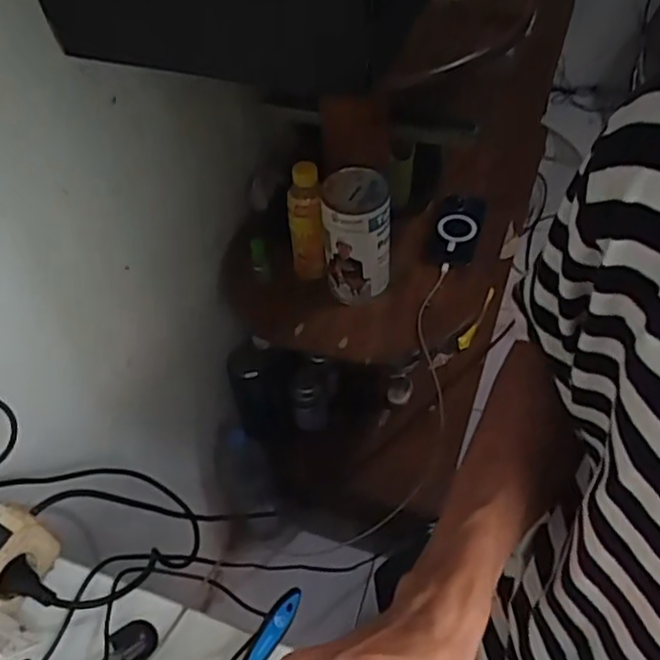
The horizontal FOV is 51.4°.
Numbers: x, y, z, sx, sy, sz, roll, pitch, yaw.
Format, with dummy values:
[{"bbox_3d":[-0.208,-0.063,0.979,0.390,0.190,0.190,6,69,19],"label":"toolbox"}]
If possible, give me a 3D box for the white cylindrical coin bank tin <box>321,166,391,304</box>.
[{"bbox_3d":[0.036,-0.120,0.896,0.085,0.163,0.079,-2,51,3],"label":"white cylindrical coin bank tin"}]

